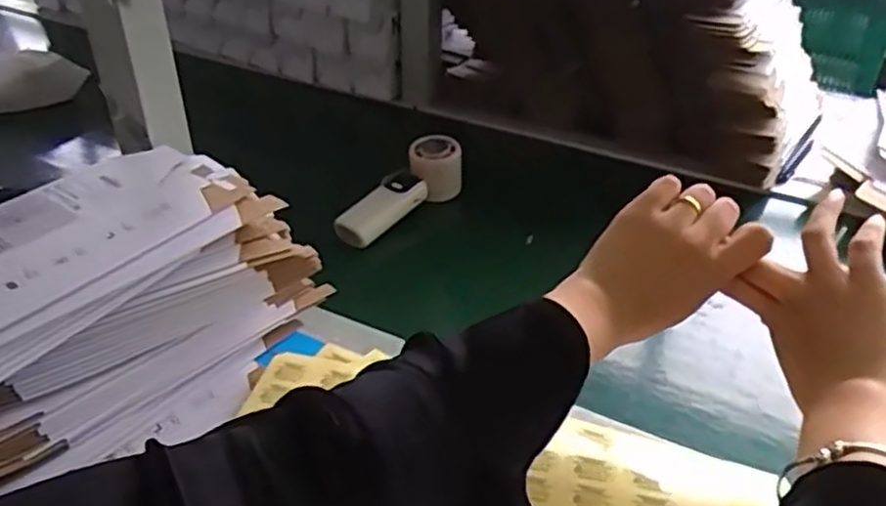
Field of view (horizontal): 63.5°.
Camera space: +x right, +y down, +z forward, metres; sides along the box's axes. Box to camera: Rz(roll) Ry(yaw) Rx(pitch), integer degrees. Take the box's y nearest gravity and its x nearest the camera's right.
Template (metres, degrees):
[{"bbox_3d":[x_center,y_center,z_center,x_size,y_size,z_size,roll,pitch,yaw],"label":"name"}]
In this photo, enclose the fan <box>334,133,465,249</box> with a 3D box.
[{"bbox_3d":[-0.046,-0.064,0.742,0.051,0.055,0.163,27,43,31],"label":"fan"}]

